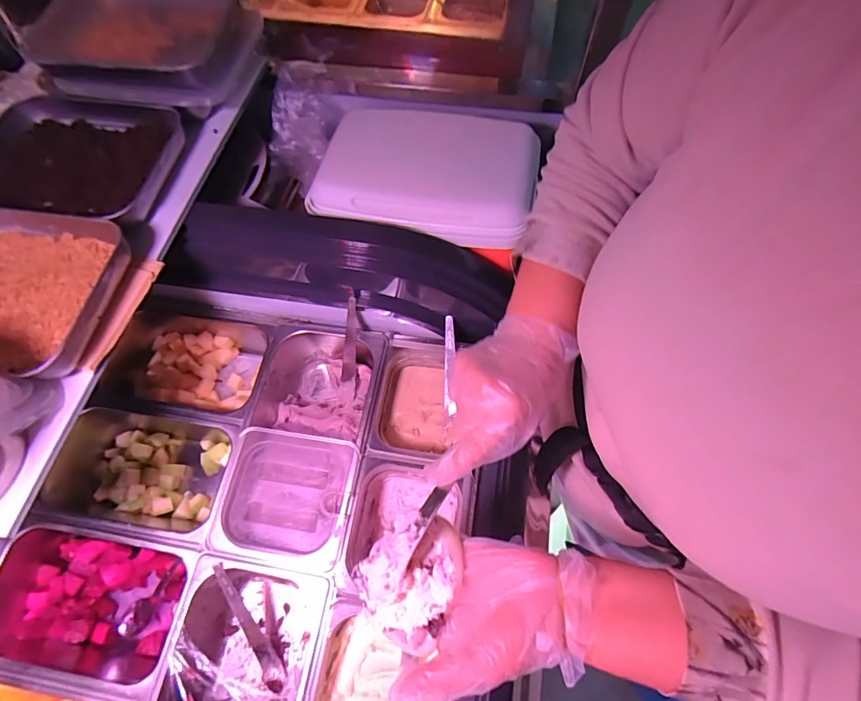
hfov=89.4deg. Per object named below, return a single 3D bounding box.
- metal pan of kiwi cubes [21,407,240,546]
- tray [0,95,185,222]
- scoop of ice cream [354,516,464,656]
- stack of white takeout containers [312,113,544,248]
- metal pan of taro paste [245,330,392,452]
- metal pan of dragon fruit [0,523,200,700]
[{"bbox_3d":[-0.404,0.182,0.637,0.265,0.108,0.166,5,66,4],"label":"metal pan of kiwi cubes"},{"bbox_3d":[-0.475,-0.241,0.564,0.272,0.040,0.192,6,66,4],"label":"tray"},{"bbox_3d":[-0.016,0.187,0.364,0.083,0.045,0.096,30,70,14],"label":"scoop of ice cream"},{"bbox_3d":[-0.004,-0.266,0.626,0.307,0.037,0.245,6,66,5],"label":"stack of white takeout containers"},{"bbox_3d":[-0.161,0.057,0.675,0.174,0.107,0.161,7,66,5],"label":"metal pan of taro paste"},{"bbox_3d":[-0.432,0.325,0.565,0.259,0.091,0.157,7,66,5],"label":"metal pan of dragon fruit"}]

